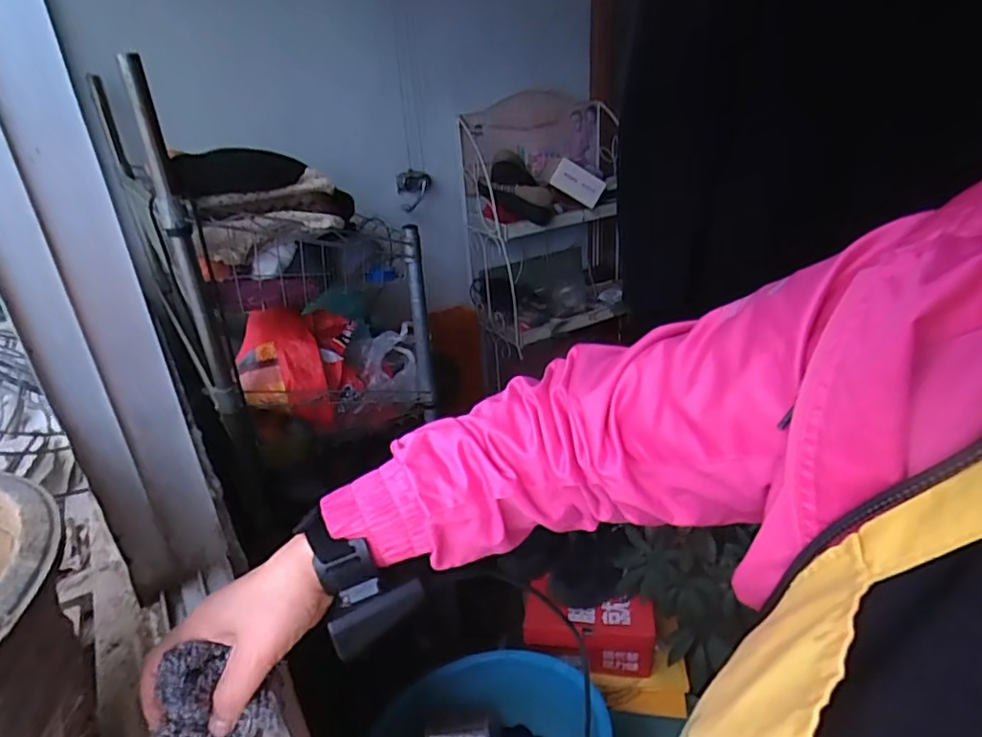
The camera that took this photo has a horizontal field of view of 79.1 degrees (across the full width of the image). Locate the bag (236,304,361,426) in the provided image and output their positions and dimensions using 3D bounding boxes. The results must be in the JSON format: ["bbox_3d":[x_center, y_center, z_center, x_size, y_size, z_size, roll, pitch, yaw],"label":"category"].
[{"bbox_3d":[-0.301,-0.006,0.951,0.186,0.164,0.110,-15,29,-22],"label":"bag"}]

